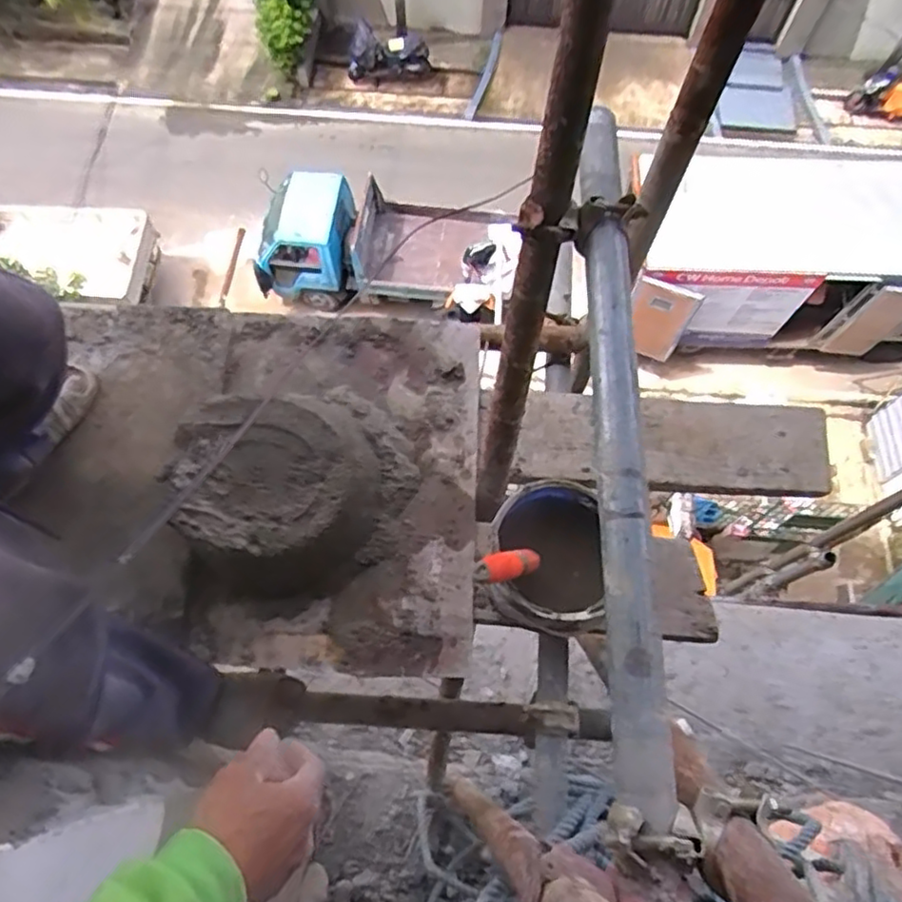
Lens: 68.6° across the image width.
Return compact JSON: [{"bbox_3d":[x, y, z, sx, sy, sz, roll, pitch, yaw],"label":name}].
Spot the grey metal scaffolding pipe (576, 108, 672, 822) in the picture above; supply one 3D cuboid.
[{"bbox_3d":[0.167,-0.043,0.679,0.045,0.044,0.738,2,68,0],"label":"grey metal scaffolding pipe"}]

